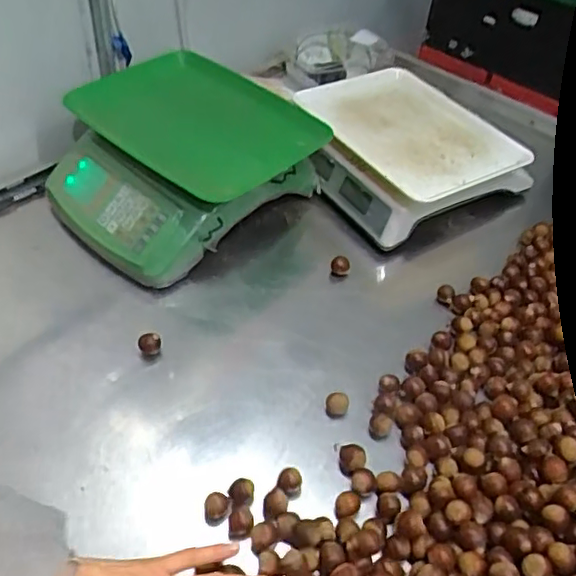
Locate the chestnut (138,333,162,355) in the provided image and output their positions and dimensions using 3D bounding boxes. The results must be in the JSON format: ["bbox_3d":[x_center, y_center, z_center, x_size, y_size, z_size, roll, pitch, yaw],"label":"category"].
[{"bbox_3d":[-0.147,0.061,0.650,0.023,0.022,0.018,-11,48,-16],"label":"chestnut"}]

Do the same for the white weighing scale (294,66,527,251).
[{"bbox_3d":[0.164,-0.197,0.878,0.264,0.099,0.278,-21,52,-24],"label":"white weighing scale"}]

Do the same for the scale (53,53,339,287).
[{"bbox_3d":[-0.141,-0.167,0.799,0.301,0.144,0.263,-30,55,-30],"label":"scale"}]

